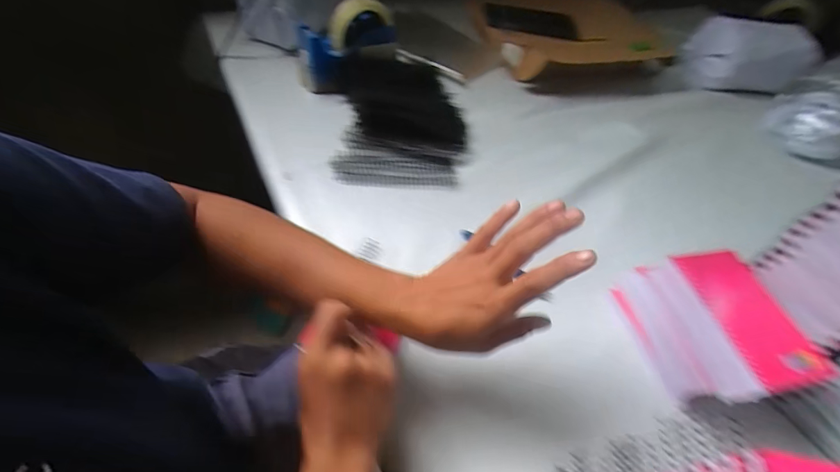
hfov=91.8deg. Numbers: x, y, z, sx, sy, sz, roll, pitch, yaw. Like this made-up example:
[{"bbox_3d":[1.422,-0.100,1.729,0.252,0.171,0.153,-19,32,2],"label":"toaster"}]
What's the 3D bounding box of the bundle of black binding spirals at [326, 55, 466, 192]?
[{"bbox_3d":[-0.026,-0.185,0.609,0.190,0.041,0.267,1,51,-5],"label":"bundle of black binding spirals"}]

